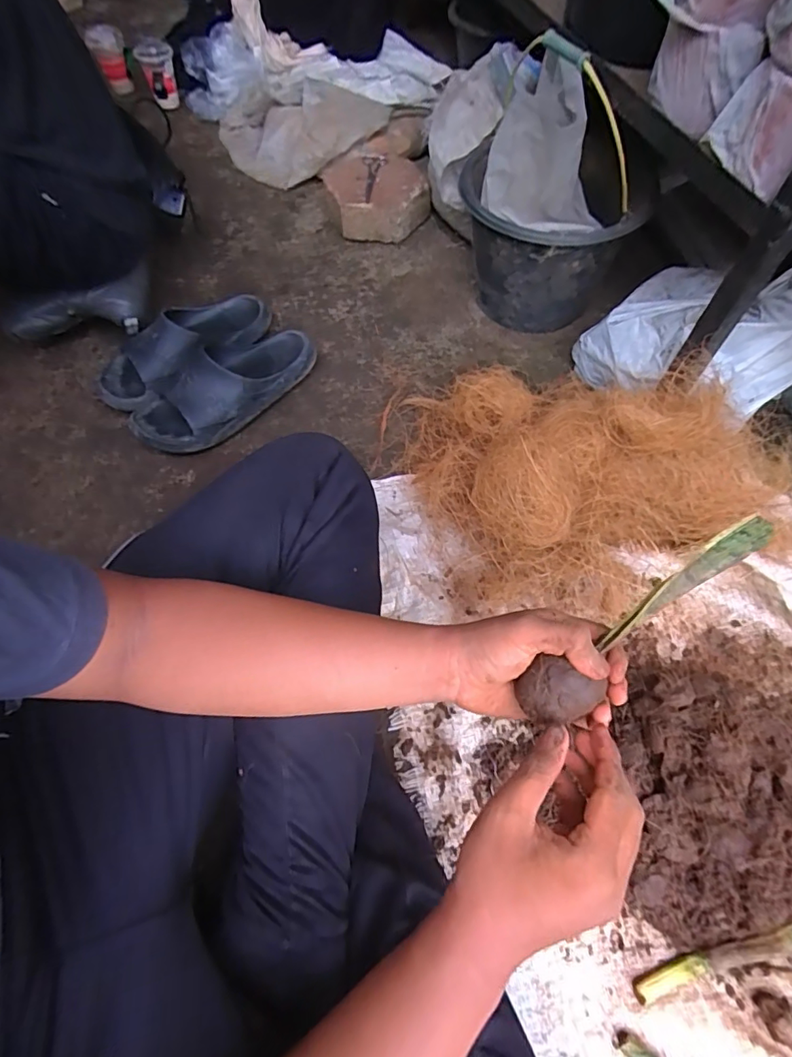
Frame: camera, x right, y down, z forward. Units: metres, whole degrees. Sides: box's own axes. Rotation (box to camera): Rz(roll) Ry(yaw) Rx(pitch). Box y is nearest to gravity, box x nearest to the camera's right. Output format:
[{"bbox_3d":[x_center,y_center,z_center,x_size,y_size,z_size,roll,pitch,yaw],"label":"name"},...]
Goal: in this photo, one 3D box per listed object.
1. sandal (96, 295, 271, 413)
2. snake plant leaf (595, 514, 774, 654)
[{"bbox_3d":[-0.344,-0.298,0.794,0.298,0.077,0.141,-30,65,-14],"label":"sandal"},{"bbox_3d":[0.211,0.037,0.352,0.140,0.010,0.022,-37,66,1],"label":"snake plant leaf"}]

